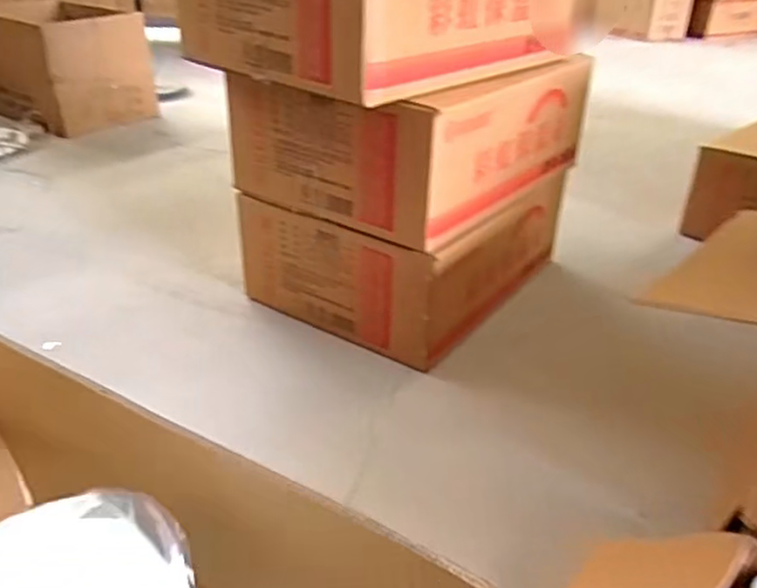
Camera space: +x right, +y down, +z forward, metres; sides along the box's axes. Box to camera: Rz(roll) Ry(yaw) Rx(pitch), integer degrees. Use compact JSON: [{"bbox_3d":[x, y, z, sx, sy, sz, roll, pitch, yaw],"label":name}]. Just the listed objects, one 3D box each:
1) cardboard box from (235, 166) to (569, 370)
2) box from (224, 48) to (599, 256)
[{"bbox_3d":[0.076,-0.141,1.664,0.512,0.263,0.656,20,35,28],"label":"cardboard box"},{"bbox_3d":[0.088,-0.379,1.527,0.484,0.260,0.690,23,36,32],"label":"box"}]

